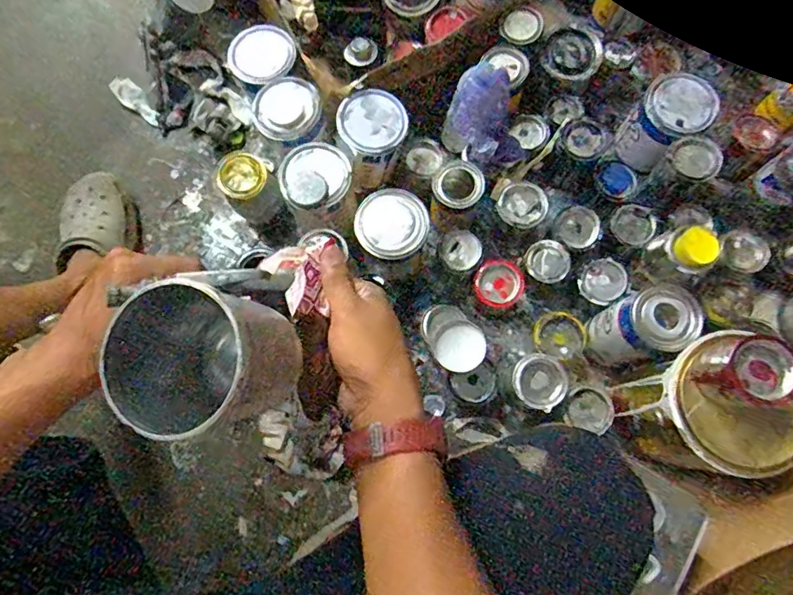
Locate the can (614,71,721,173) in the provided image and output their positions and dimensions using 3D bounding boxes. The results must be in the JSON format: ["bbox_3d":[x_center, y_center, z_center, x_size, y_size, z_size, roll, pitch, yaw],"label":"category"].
[{"bbox_3d":[0.421,-0.276,0.792,0.113,0.099,0.095,-42,79,-9],"label":"can"}]

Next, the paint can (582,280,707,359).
[{"bbox_3d":[0.326,0.039,0.678,0.077,0.144,0.078,0,76,1],"label":"paint can"}]

